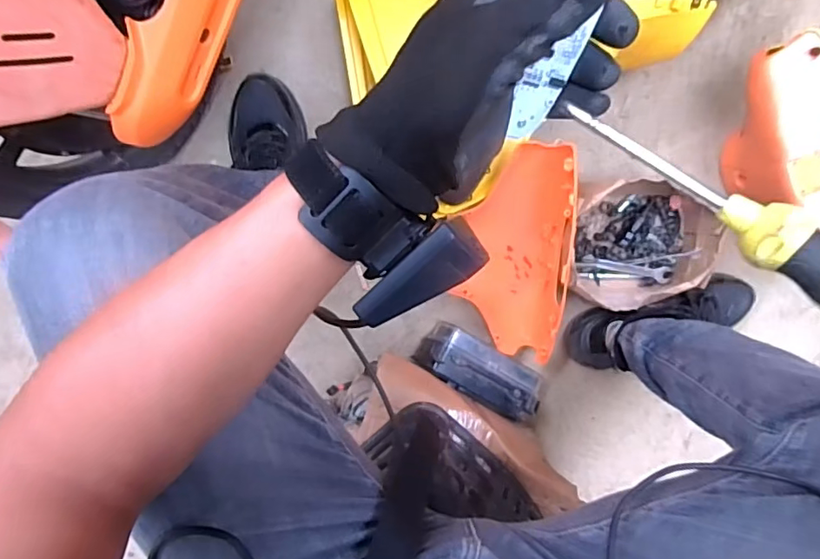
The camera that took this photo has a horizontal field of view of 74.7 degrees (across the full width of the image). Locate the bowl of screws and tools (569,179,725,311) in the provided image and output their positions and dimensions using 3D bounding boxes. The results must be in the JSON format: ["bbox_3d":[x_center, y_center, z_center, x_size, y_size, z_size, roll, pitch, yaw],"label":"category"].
[{"bbox_3d":[0.316,-0.042,0.746,0.170,0.104,0.182,0,100,-1],"label":"bowl of screws and tools"}]

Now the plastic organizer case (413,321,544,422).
[{"bbox_3d":[0.104,0.132,0.786,0.181,0.057,0.073,28,98,-5],"label":"plastic organizer case"}]

